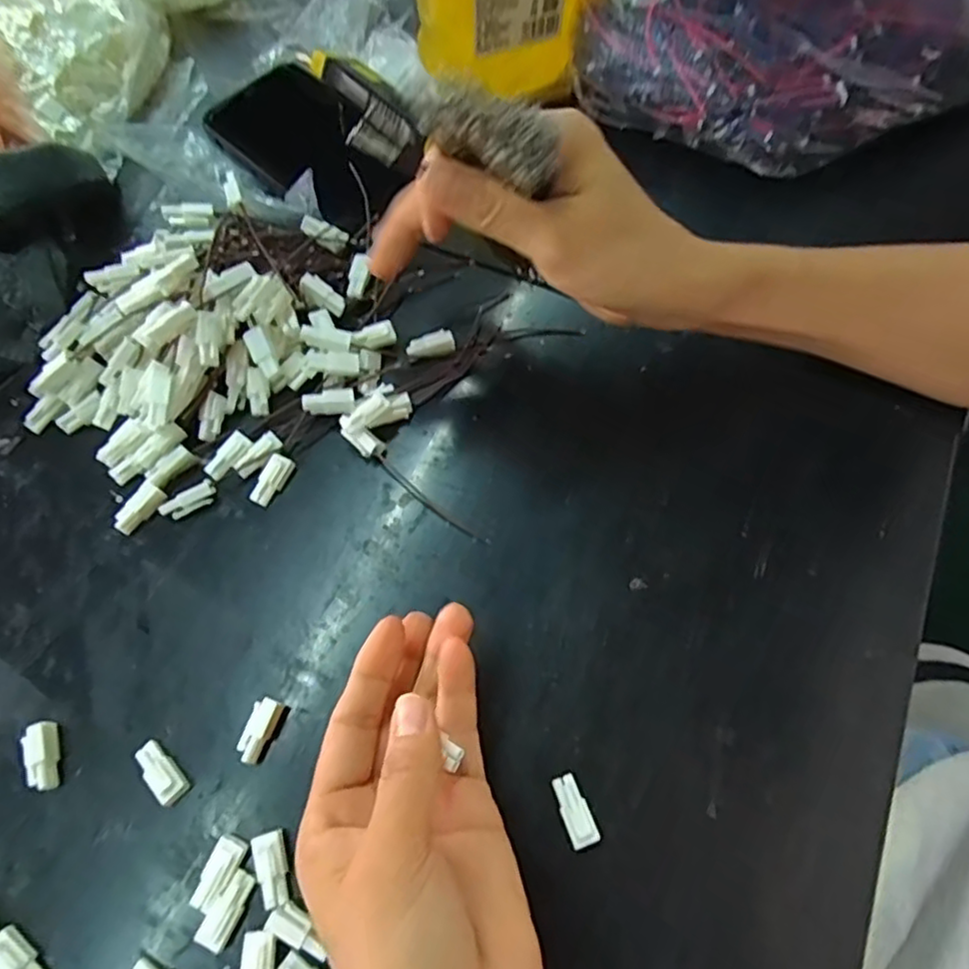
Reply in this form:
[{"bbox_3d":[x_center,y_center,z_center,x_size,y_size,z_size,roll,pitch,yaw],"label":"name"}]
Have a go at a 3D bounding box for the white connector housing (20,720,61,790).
[{"bbox_3d":[-0.179,0.110,0.262,0.010,0.011,0.026,-17,67,-6],"label":"white connector housing"}]

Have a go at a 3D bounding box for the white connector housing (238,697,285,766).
[{"bbox_3d":[-0.092,0.101,0.265,0.011,0.010,0.025,18,68,9],"label":"white connector housing"}]

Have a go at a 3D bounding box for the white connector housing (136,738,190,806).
[{"bbox_3d":[-0.130,0.115,0.259,0.026,0.009,0.011,41,73,17],"label":"white connector housing"}]

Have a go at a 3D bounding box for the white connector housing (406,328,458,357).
[{"bbox_3d":[-0.029,-0.073,0.341,0.025,0.008,0.013,-16,67,-6],"label":"white connector housing"}]

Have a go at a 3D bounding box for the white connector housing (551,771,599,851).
[{"bbox_3d":[0.035,0.127,0.251,0.011,0.008,0.025,-22,67,-8],"label":"white connector housing"}]

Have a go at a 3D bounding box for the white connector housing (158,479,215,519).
[{"bbox_3d":[-0.140,0.009,0.307,0.026,0.009,0.011,-32,69,-12],"label":"white connector housing"}]

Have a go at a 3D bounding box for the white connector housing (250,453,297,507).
[{"bbox_3d":[-0.103,-0.002,0.311,0.010,0.009,0.025,23,69,11],"label":"white connector housing"}]

